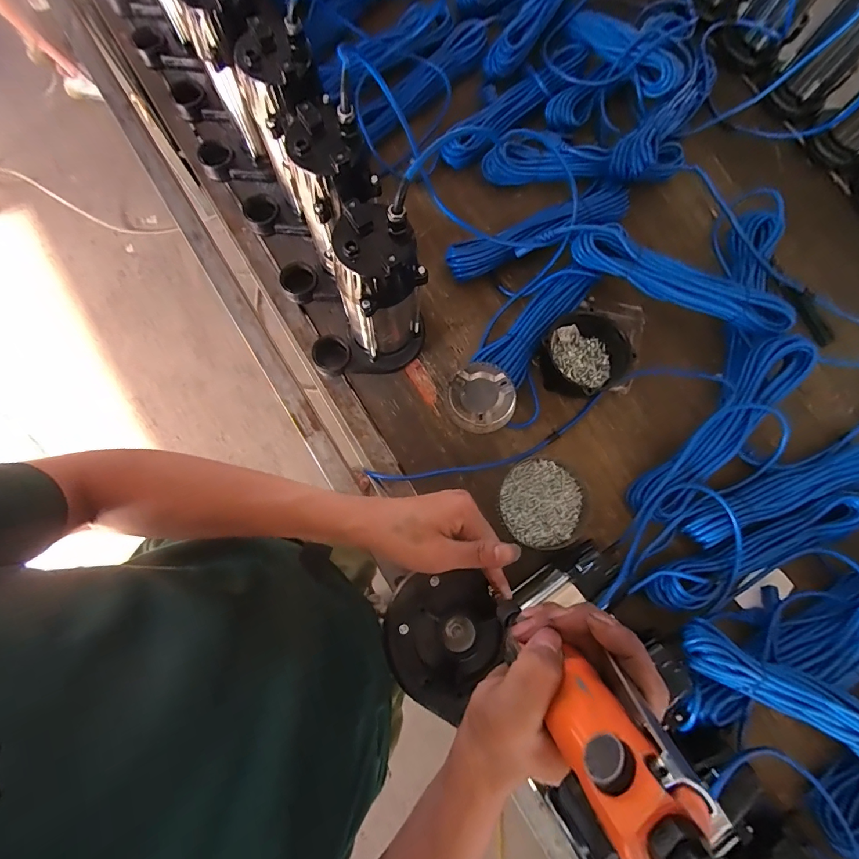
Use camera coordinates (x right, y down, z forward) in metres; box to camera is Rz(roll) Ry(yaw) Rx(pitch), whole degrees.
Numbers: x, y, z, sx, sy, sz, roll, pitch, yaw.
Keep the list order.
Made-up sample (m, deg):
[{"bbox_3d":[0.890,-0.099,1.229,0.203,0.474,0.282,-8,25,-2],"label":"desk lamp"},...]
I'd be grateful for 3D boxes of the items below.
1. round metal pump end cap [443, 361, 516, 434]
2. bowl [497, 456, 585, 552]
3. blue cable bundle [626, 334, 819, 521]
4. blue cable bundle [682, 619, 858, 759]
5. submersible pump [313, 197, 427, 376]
[{"bbox_3d":[0.078,-0.047,0.636,0.101,0.022,0.101,2,109,6],"label":"round metal pump end cap"},{"bbox_3d":[0.167,0.113,0.626,0.127,0.040,0.131,1,78,-3],"label":"bowl"},{"bbox_3d":[0.429,0.002,0.616,0.074,0.084,0.349,44,79,6],"label":"blue cable bundle"},{"bbox_3d":[0.488,0.355,0.529,0.365,0.066,0.071,29,78,3],"label":"blue cable bundle"},{"bbox_3d":[-0.083,-0.144,0.521,0.153,0.229,0.103,-41,83,-10],"label":"submersible pump"}]

